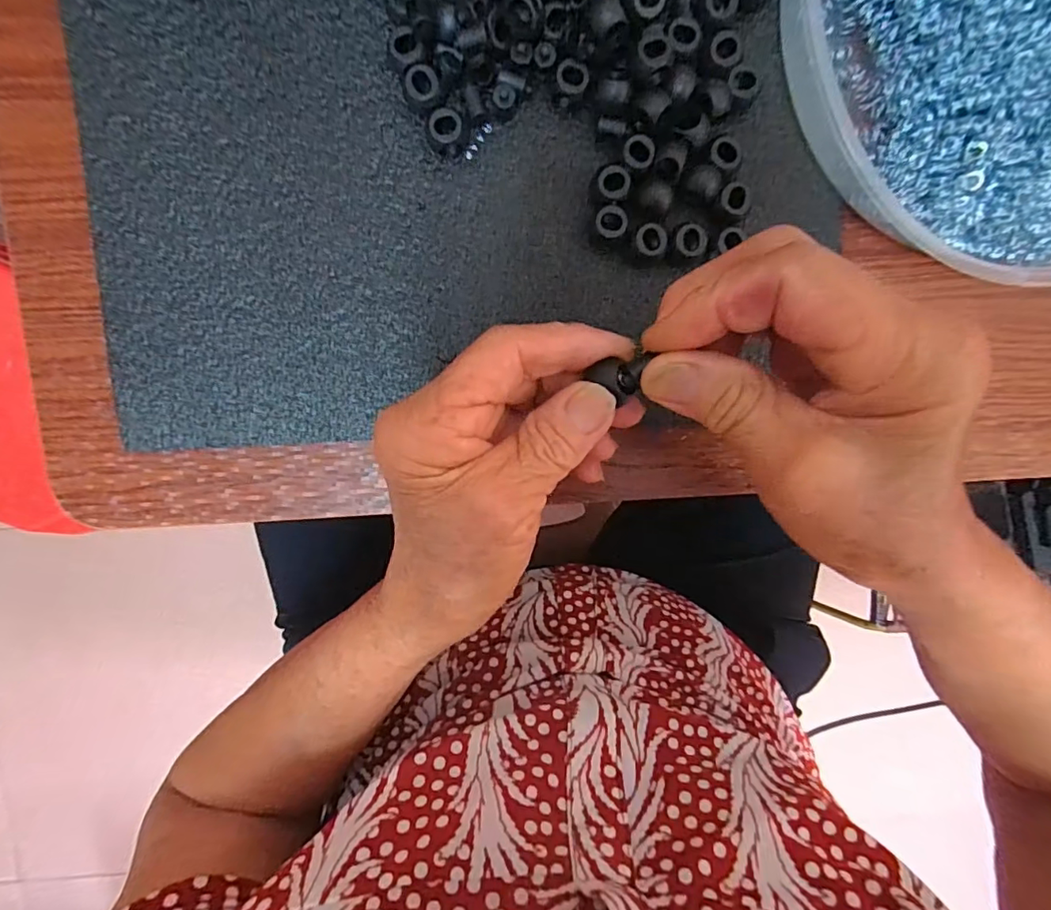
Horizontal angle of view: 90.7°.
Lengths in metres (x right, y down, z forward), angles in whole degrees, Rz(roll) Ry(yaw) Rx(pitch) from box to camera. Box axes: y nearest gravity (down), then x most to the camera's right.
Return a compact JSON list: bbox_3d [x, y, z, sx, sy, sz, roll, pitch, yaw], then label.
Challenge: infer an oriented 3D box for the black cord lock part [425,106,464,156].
[{"bbox_3d":[-0.034,-0.139,0.224,0.014,0.012,0.015,0,98,-2],"label":"black cord lock part"}]

